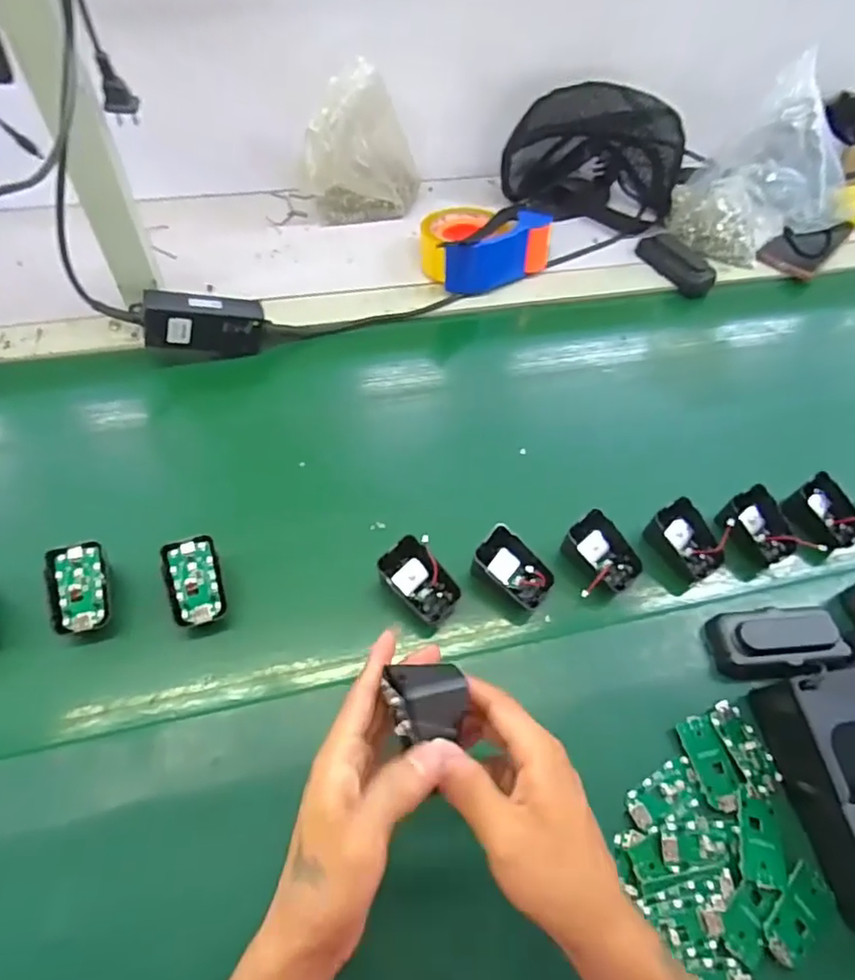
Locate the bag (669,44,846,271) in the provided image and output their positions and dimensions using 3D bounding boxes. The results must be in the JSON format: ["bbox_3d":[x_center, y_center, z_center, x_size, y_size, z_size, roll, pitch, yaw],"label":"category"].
[{"bbox_3d":[0.405,-0.385,0.719,0.138,0.184,0.174,10,53,1],"label":"bag"}]

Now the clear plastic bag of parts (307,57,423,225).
[{"bbox_3d":[-0.077,-0.424,0.745,0.144,0.166,0.088,-2,54,-7],"label":"clear plastic bag of parts"}]

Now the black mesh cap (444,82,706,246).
[{"bbox_3d":[0.220,-0.452,0.789,0.214,0.148,0.163,-19,58,-19],"label":"black mesh cap"}]

